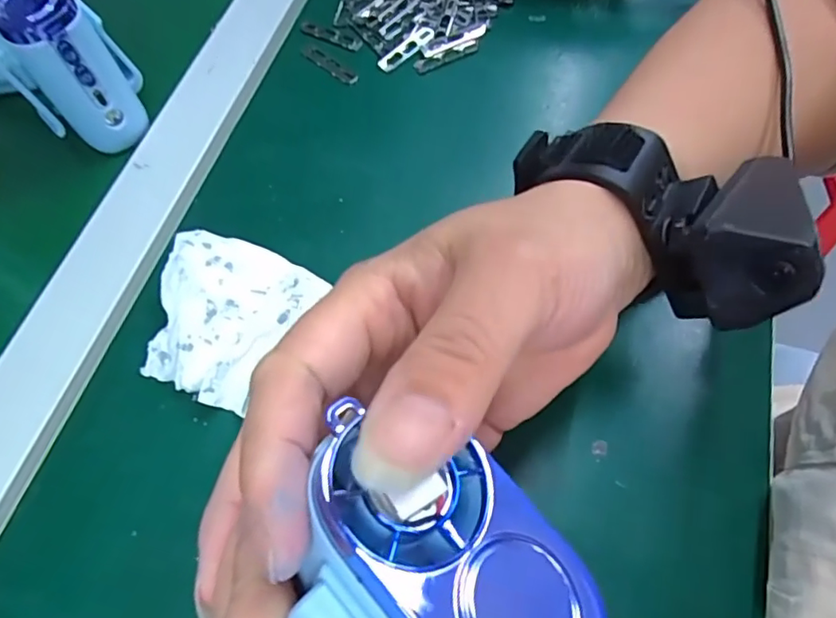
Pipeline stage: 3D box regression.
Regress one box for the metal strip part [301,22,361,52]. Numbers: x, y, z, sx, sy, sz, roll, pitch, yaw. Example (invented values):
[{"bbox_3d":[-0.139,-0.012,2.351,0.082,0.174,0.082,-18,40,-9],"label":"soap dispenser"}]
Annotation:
[{"bbox_3d":[-0.054,-0.173,0.350,0.042,0.004,0.010,27,67,13],"label":"metal strip part"}]

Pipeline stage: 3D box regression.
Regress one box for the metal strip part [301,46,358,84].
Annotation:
[{"bbox_3d":[-0.054,-0.150,0.340,0.044,0.004,0.010,38,70,17],"label":"metal strip part"}]

